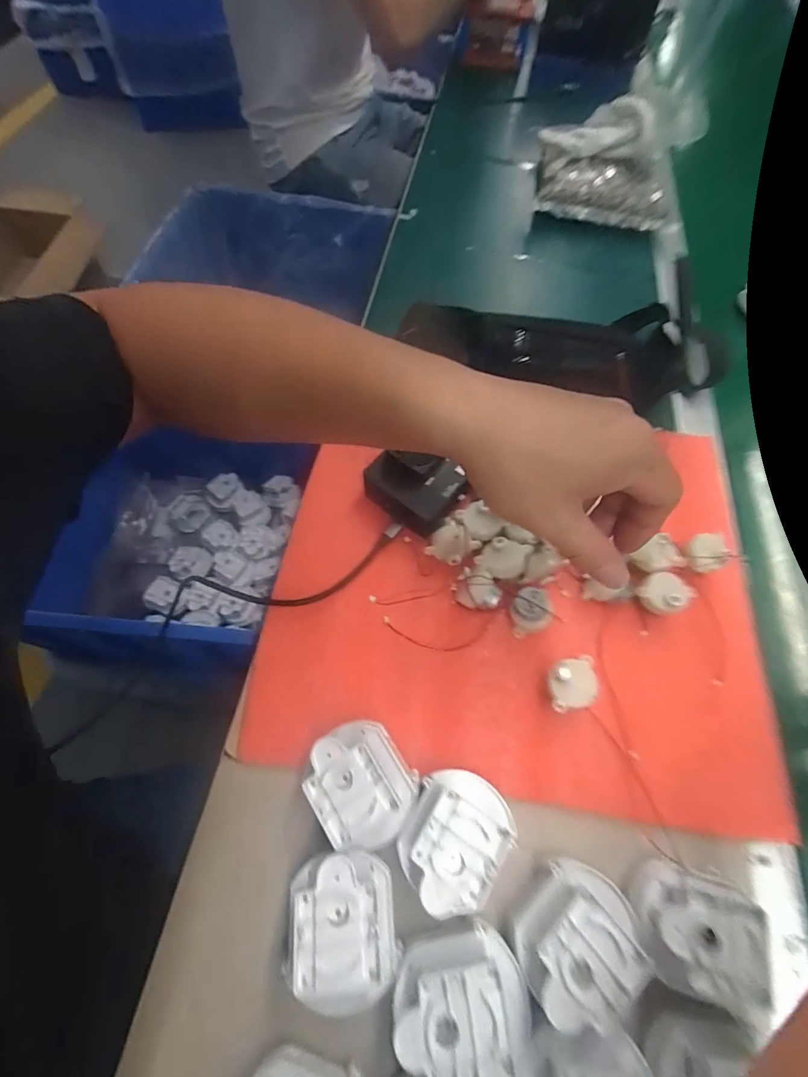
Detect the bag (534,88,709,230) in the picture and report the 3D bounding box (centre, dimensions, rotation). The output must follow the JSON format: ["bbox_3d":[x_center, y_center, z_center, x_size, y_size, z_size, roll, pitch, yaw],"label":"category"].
[{"bbox_3d":[0.270,-0.487,0.590,0.180,0.104,0.098,11,63,2],"label":"bag"}]

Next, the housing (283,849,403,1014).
[{"bbox_3d":[-0.033,0.210,0.252,0.056,0.044,0.064,-4,64,-5],"label":"housing"}]

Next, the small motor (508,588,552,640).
[{"bbox_3d":[0.093,0.054,0.339,0.027,0.024,0.029,1,63,-3],"label":"small motor"}]

